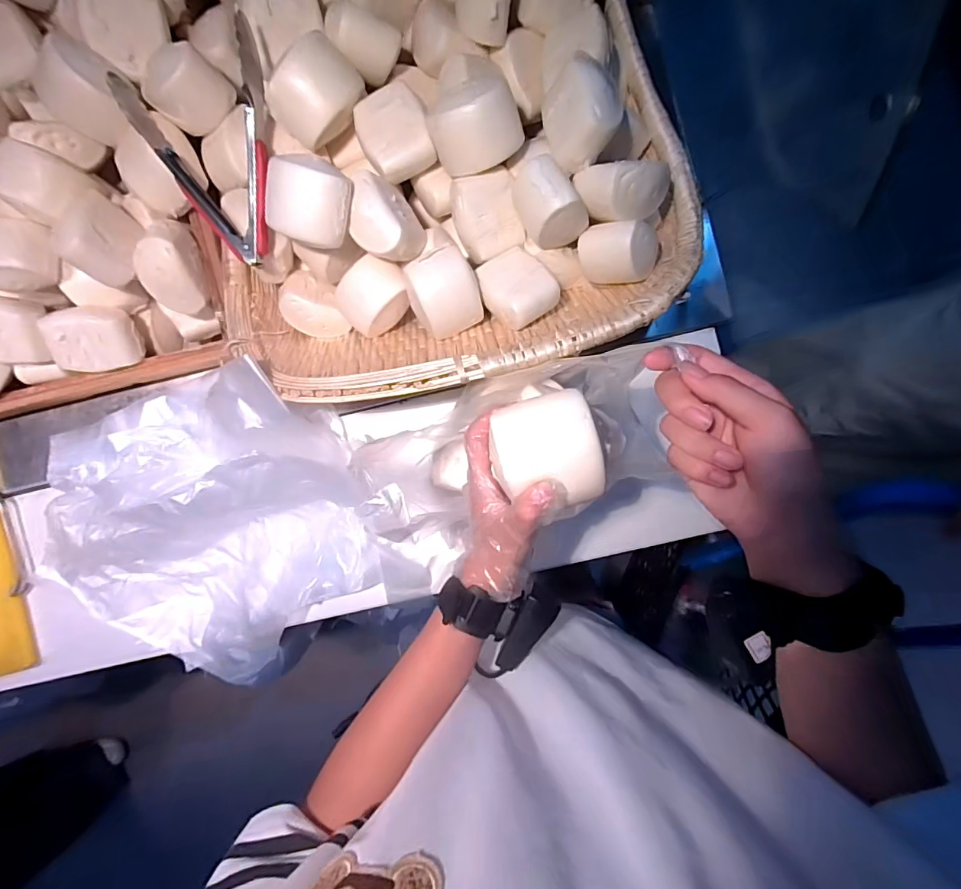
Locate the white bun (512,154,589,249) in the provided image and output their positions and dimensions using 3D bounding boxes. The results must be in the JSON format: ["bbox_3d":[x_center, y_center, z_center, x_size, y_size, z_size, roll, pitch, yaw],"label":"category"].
[{"bbox_3d":[0.066,-0.233,0.451,0.059,0.056,0.065,-24,90,4],"label":"white bun"}]

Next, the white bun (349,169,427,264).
[{"bbox_3d":[-0.097,-0.226,0.475,0.064,0.058,0.076,-37,89,4],"label":"white bun"}]

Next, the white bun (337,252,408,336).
[{"bbox_3d":[-0.118,-0.164,0.516,0.081,0.045,0.067,-45,89,4],"label":"white bun"}]

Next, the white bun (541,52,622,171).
[{"bbox_3d":[0.096,-0.309,0.437,0.061,0.051,0.083,-14,91,4],"label":"white bun"}]

